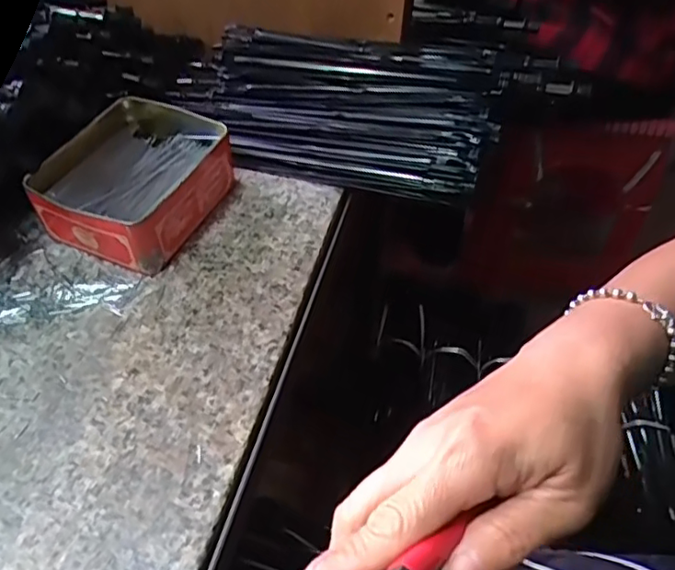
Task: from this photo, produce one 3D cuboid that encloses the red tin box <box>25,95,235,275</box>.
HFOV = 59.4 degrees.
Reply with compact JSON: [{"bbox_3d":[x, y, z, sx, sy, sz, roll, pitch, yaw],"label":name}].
[{"bbox_3d":[-0.144,-0.073,0.422,0.103,0.051,0.127,19,51,14],"label":"red tin box"}]

